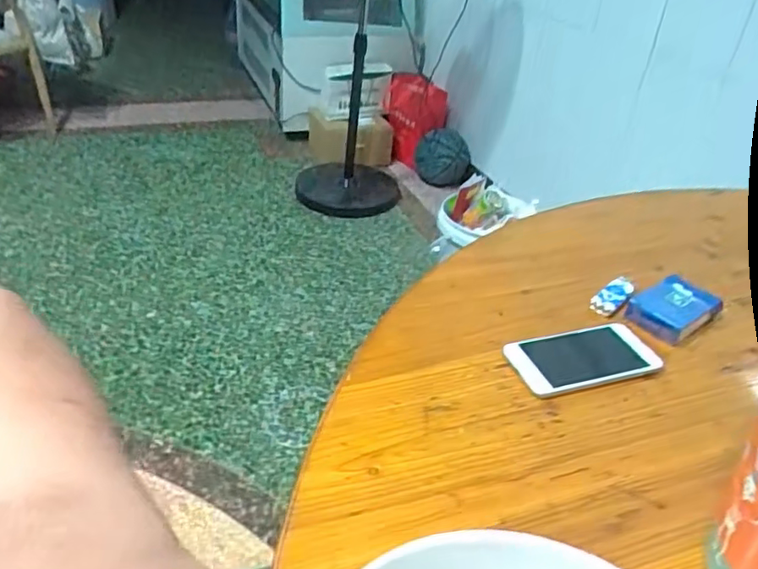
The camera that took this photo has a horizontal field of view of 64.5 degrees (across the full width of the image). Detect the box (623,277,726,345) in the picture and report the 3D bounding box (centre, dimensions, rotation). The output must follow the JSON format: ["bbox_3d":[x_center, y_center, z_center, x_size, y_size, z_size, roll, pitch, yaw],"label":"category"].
[{"bbox_3d":[0.291,0.023,0.594,0.084,0.024,0.060,-24,44,-34],"label":"box"}]

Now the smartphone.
[{"bbox_3d":[0.181,0.065,0.538,0.133,0.011,0.063,-8,37,-17],"label":"smartphone"}]

